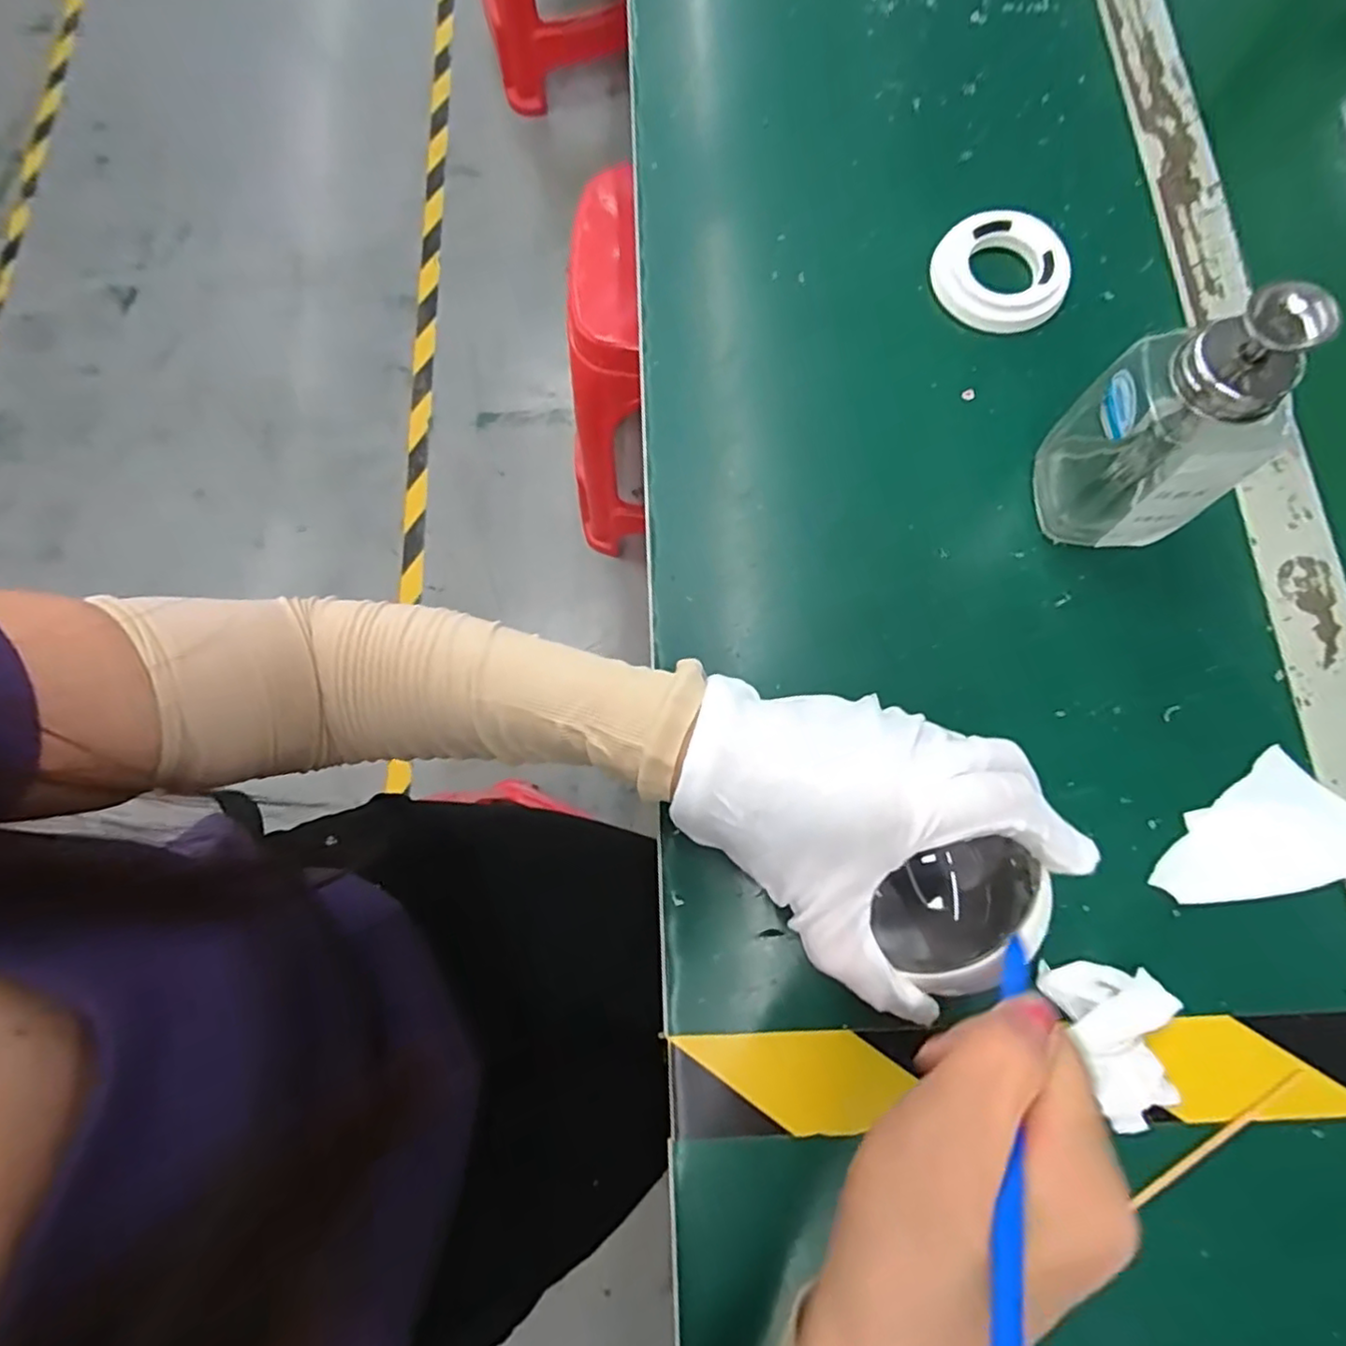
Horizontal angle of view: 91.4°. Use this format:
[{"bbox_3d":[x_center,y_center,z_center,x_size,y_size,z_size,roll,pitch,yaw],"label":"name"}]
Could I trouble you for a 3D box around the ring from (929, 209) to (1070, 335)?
[{"bbox_3d":[0.179,-0.222,0.362,0.068,0.014,0.067,0,75,1],"label":"ring"}]

